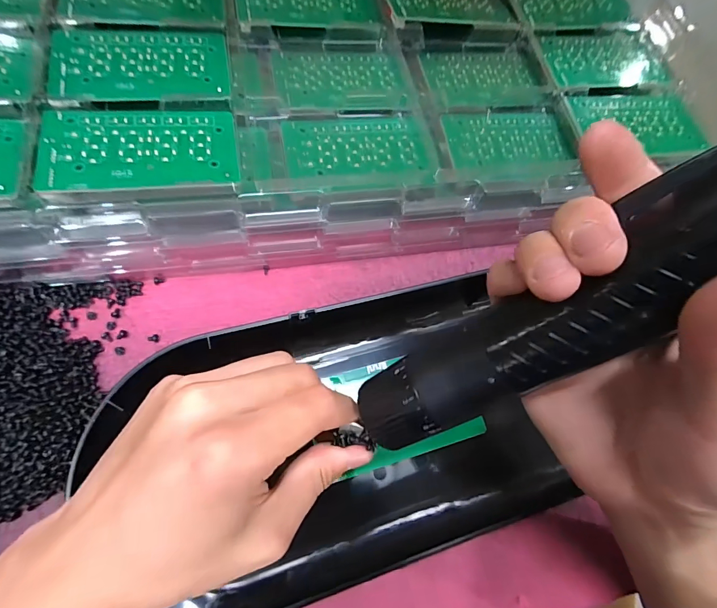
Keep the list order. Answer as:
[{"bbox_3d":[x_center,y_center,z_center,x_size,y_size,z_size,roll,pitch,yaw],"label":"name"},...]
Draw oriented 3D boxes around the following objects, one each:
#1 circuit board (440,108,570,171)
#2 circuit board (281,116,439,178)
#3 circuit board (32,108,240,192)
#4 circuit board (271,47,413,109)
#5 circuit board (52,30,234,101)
[{"bbox_3d":[0.111,-0.125,0.298,0.095,0.004,0.050,-9,73,-12],"label":"circuit board"},{"bbox_3d":[0.001,-0.109,0.275,0.100,0.011,0.048,-6,75,-9],"label":"circuit board"},{"bbox_3d":[-0.128,-0.092,0.234,0.106,0.004,0.059,-6,67,-14],"label":"circuit board"},{"bbox_3d":[-0.013,-0.170,0.293,0.096,0.009,0.061,-7,75,-9],"label":"circuit board"},{"bbox_3d":[-0.140,-0.155,0.257,0.105,0.004,0.059,-6,72,-12],"label":"circuit board"}]

